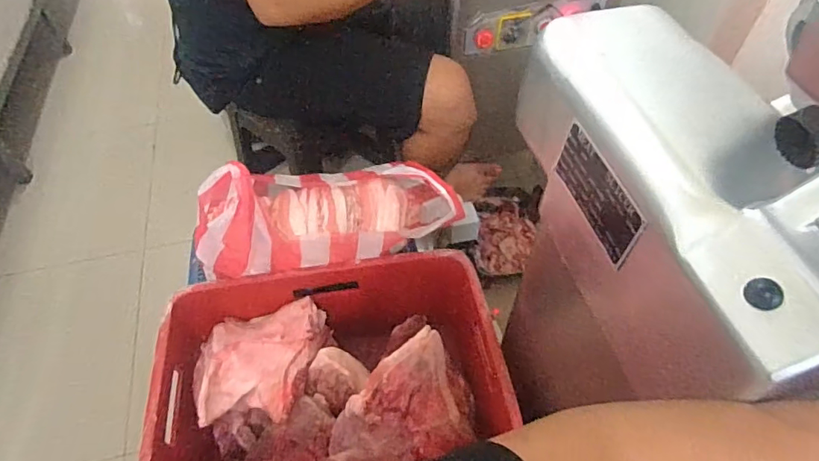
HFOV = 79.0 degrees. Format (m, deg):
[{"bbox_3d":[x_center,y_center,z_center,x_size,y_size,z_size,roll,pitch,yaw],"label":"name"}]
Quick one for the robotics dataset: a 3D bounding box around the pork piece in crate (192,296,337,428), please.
[{"bbox_3d":[-0.241,0.221,0.833,0.200,0.067,0.195,-4,52,-2],"label":"pork piece in crate"}]

